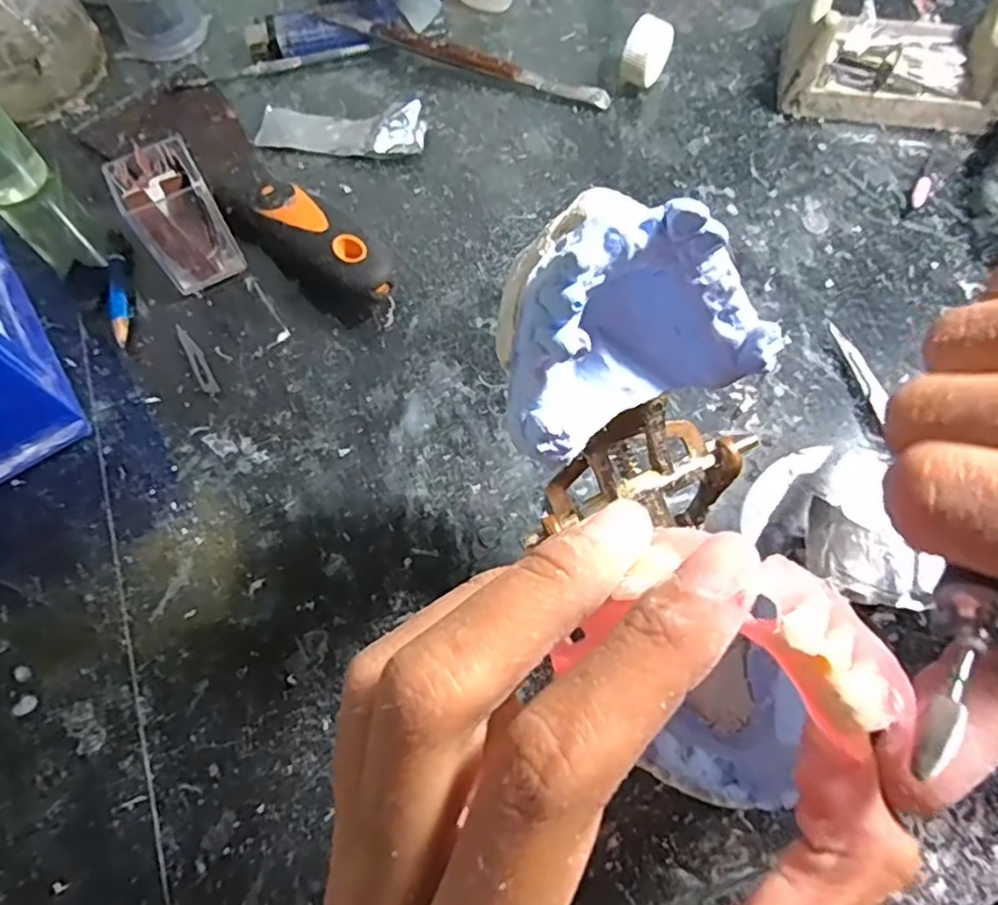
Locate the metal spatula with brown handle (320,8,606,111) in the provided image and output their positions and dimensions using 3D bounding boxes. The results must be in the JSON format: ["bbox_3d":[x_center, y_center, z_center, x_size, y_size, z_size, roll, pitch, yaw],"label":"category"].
[{"bbox_3d":[-0.020,-0.209,0.359,0.163,0.014,0.012,20,69,11],"label":"metal spatula with brown handle"}]

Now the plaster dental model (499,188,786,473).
[{"bbox_3d":[0.033,-0.031,0.160,0.063,0.056,0.037,-12,51,0],"label":"plaster dental model"}]

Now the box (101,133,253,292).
[{"bbox_3d":[-0.138,-0.101,0.294,0.034,0.051,0.033,-28,68,-9],"label":"box"}]

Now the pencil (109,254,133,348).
[{"bbox_3d":[-0.170,-0.069,0.305,0.006,0.010,0.050,-14,67,-4],"label":"pencil"}]

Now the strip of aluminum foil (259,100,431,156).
[{"bbox_3d":[-0.080,-0.164,0.341,0.085,0.013,0.026,7,67,6],"label":"strip of aluminum foil"}]

